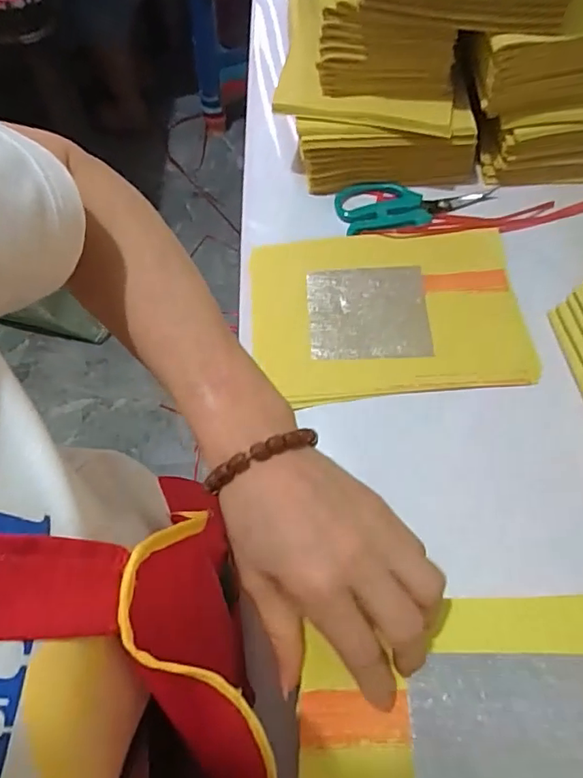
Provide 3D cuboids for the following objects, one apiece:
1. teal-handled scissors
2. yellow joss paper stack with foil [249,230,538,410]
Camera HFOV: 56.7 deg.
[{"bbox_3d":[0.119,-0.174,0.518,0.148,0.015,0.059,-6,64,-1],"label":"teal-handled scissors"},{"bbox_3d":[0.081,-0.067,0.468,0.225,0.014,0.157,-7,64,-1],"label":"yellow joss paper stack with foil"}]

